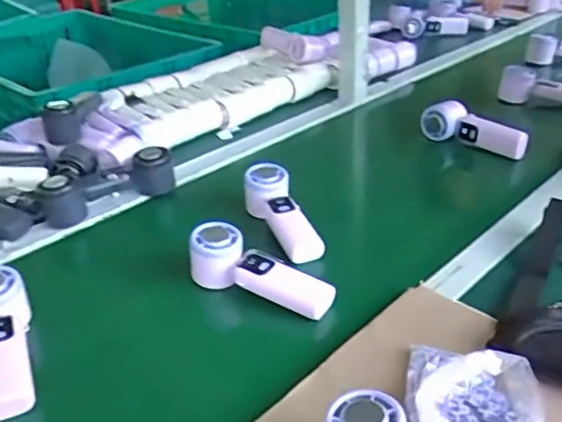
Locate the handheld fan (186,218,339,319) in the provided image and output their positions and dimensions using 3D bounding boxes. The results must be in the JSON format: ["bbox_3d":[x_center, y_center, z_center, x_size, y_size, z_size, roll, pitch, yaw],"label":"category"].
[{"bbox_3d":[-0.022,0.063,0.637,0.160,0.057,0.050,16,35,27],"label":"handheld fan"}]

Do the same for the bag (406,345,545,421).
[{"bbox_3d":[0.156,0.153,0.482,0.108,0.034,0.115,9,33,16],"label":"bag"}]

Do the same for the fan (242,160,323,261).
[{"bbox_3d":[0.002,0.006,0.757,0.052,0.047,0.161,-16,49,-22],"label":"fan"}]

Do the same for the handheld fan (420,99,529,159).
[{"bbox_3d":[0.304,-0.129,0.952,0.166,0.065,0.039,18,36,29],"label":"handheld fan"}]

